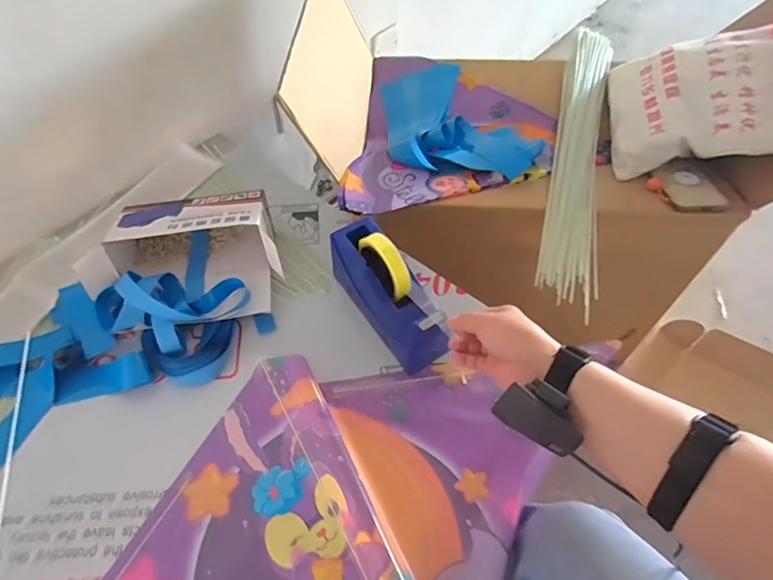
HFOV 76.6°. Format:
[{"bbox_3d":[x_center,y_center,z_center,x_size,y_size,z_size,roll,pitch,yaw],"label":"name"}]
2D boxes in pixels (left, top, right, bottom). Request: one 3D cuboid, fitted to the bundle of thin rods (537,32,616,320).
[{"bbox_3d":[0.326,-0.247,0.817,0.083,0.031,0.669,13,57,9],"label":"bundle of thin rods"}]

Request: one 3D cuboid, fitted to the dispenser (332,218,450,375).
[{"bbox_3d":[0.009,0.008,0.643,0.073,0.117,0.225,-28,60,-17],"label":"dispenser"}]

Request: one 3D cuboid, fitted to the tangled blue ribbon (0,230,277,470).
[{"bbox_3d":[-0.363,0.051,0.652,0.369,0.058,0.208,-25,59,-16],"label":"tangled blue ribbon"}]

